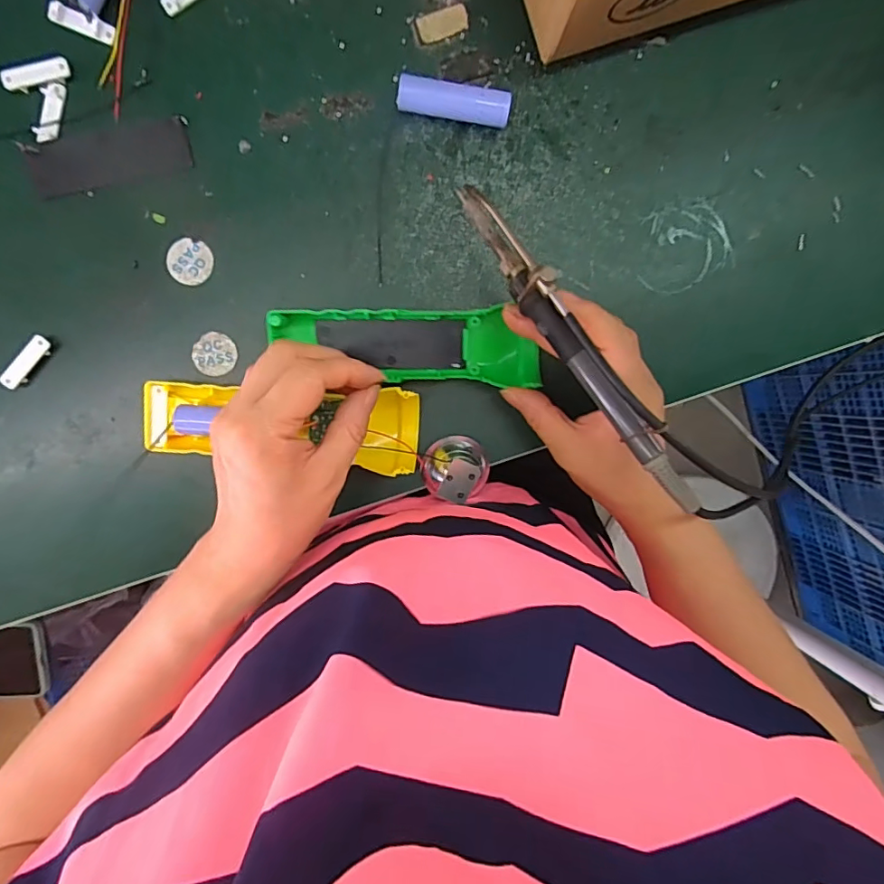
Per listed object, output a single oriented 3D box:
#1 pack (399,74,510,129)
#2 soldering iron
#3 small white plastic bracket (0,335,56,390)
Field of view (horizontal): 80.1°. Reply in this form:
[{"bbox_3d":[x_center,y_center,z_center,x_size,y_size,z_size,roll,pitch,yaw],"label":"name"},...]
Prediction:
[{"bbox_3d":[0.007,-0.200,0.311,0.065,0.015,0.018,7,96,-4],"label":"pack"},{"bbox_3d":[0.064,-0.053,0.263,0.016,0.024,0.201,-32,79,1],"label":"soldering iron"},{"bbox_3d":[-0.249,-0.047,0.316,0.009,0.012,0.036,40,93,-7],"label":"small white plastic bracket"}]

